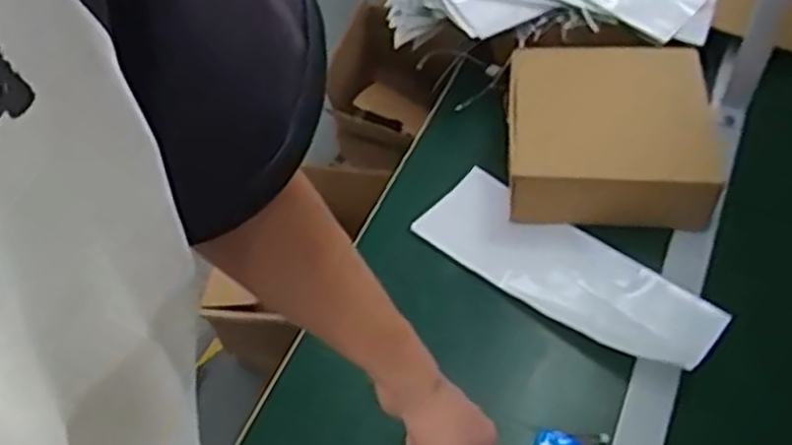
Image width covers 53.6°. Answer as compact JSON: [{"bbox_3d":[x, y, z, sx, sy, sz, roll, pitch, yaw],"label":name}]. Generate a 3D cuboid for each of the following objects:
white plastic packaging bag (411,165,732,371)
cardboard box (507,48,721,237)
[{"bbox_3d":[0.161,0.044,0.761,0.299,0.027,0.104,32,60,25],"label":"white plastic packaging bag"},{"bbox_3d":[0.217,-0.098,0.820,0.198,0.073,0.206,4,52,6],"label":"cardboard box"}]

